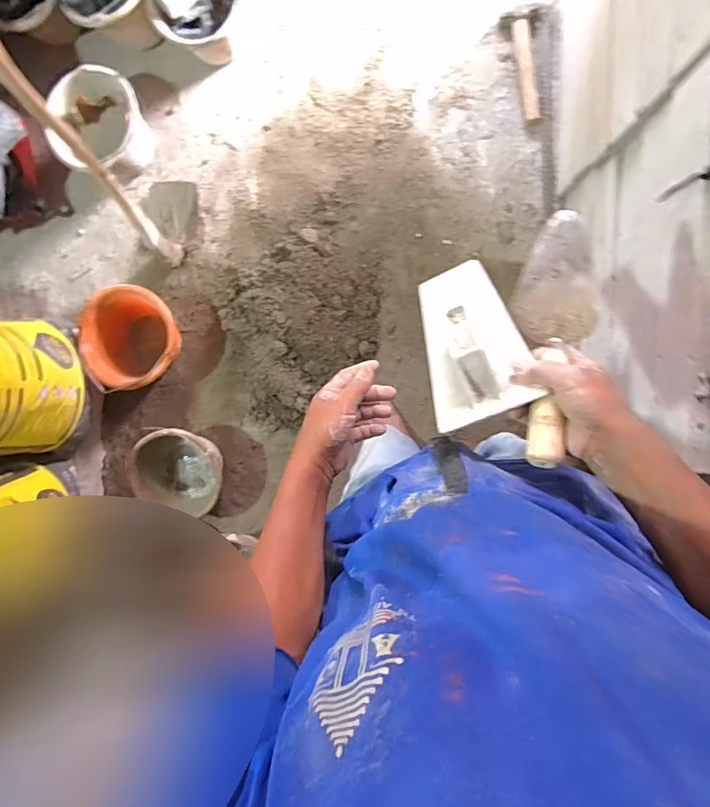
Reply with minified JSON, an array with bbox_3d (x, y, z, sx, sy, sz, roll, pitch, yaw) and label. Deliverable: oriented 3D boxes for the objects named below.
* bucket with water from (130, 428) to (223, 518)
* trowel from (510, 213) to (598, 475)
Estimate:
[{"bbox_3d":[-0.458,0.188,1.289,0.225,0.173,0.255,-1,93,5],"label":"bucket with water"},{"bbox_3d":[0.221,-0.079,0.515,0.085,0.046,0.308,14,64,4],"label":"trowel"}]

